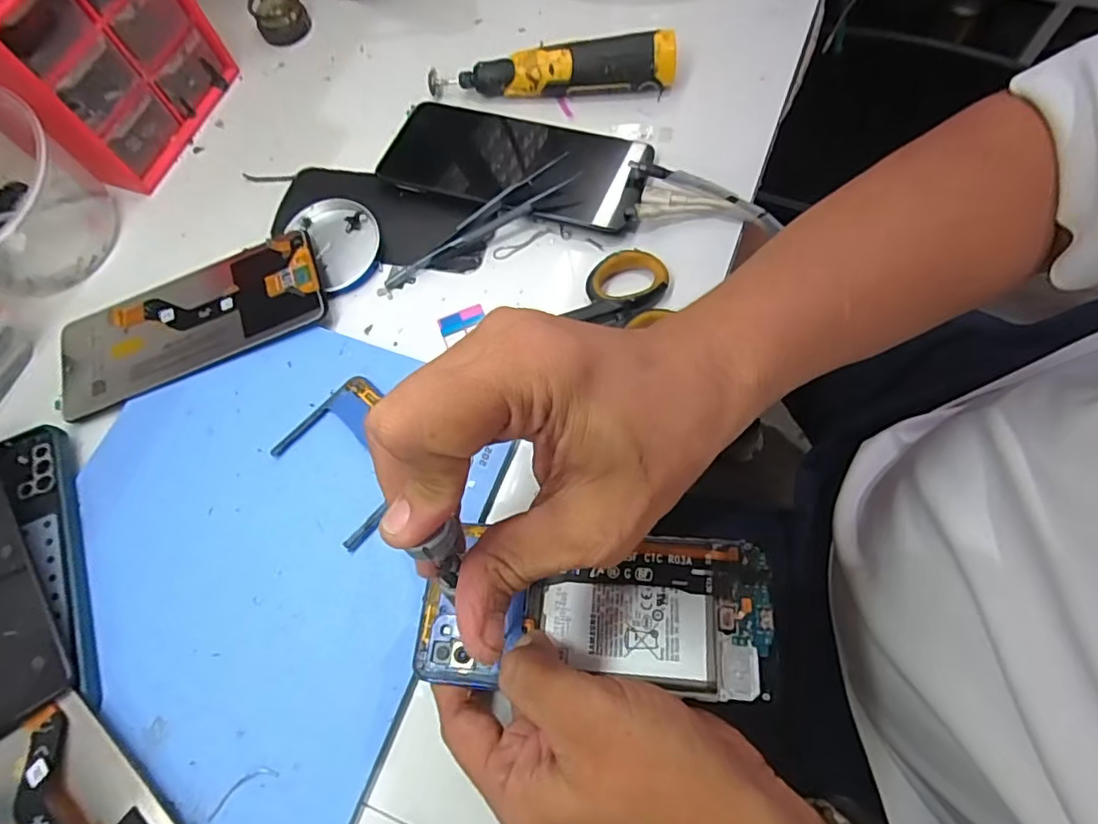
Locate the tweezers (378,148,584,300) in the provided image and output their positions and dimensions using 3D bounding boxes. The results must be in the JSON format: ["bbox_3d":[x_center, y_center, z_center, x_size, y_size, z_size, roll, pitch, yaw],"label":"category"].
[{"bbox_3d":[-0.046,-0.113,0.360,0.140,0.011,0.020,-33,69,2],"label":"tweezers"}]

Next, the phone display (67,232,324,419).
[{"bbox_3d":[-0.219,-0.055,0.357,0.164,0.004,0.069,-22,68,0],"label":"phone display"}]

